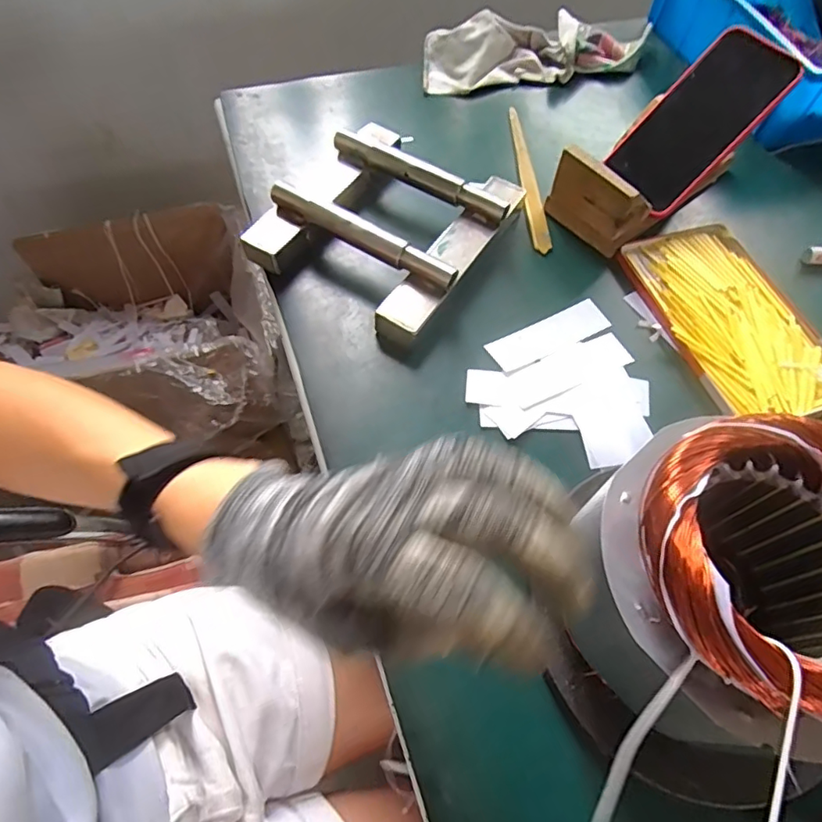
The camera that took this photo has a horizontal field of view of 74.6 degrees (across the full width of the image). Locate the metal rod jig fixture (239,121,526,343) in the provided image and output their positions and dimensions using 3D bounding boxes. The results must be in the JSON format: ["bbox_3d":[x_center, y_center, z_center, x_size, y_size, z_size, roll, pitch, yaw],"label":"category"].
[{"bbox_3d":[-0.020,-0.172,0.480,0.180,0.046,0.198,29,64,13],"label":"metal rod jig fixture"}]

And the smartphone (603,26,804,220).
[{"bbox_3d":[0.259,-0.263,0.491,0.080,0.015,0.161,48,108,17],"label":"smartphone"}]

